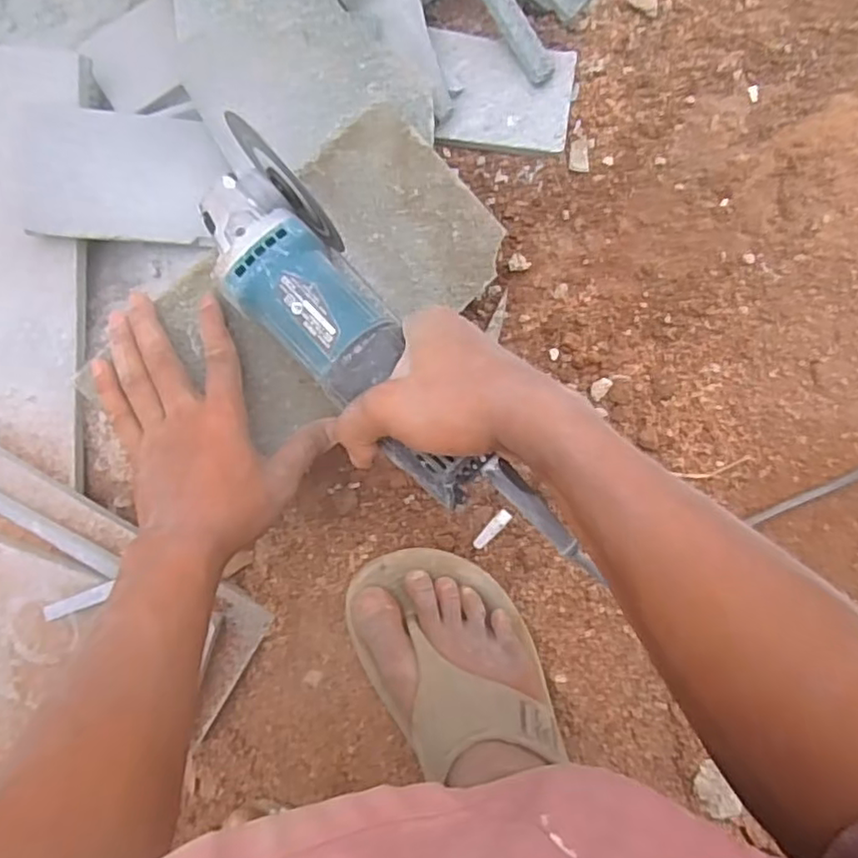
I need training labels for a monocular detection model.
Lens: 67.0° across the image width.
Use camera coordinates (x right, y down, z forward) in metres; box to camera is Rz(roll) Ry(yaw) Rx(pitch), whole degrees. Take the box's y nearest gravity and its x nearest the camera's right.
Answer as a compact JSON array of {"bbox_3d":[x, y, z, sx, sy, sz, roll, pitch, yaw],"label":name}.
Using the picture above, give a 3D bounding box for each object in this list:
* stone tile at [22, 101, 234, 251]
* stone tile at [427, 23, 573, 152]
[{"bbox_3d":[-0.229,-0.191,0.490,0.136,0.007,0.094,-1,92,-14],"label":"stone tile"},{"bbox_3d":[0.058,-0.269,0.515,0.110,0.011,0.086,7,89,-4],"label":"stone tile"}]

